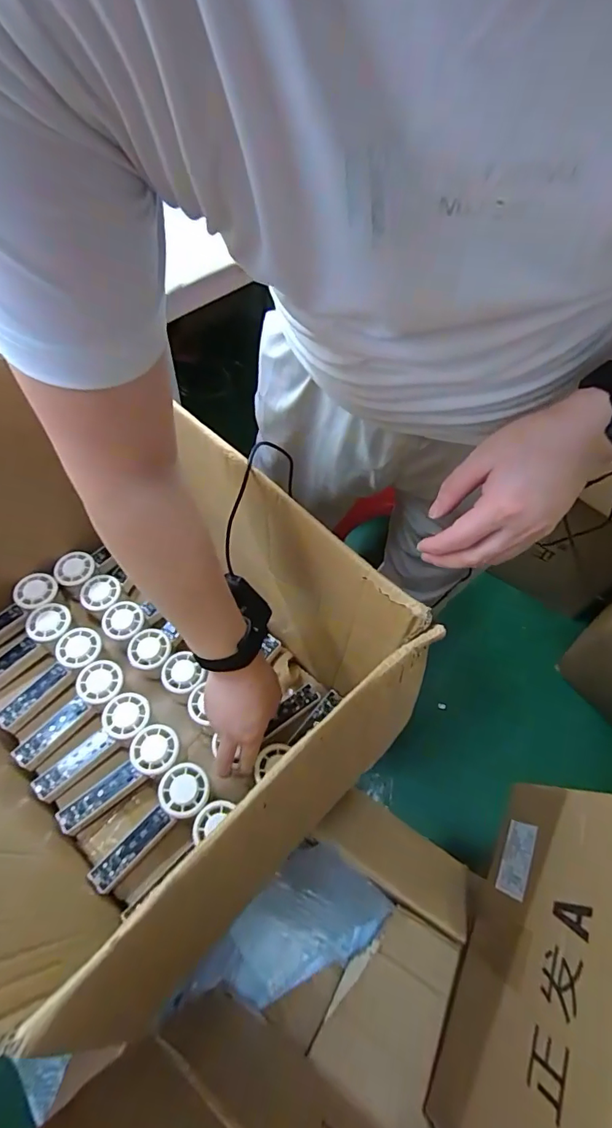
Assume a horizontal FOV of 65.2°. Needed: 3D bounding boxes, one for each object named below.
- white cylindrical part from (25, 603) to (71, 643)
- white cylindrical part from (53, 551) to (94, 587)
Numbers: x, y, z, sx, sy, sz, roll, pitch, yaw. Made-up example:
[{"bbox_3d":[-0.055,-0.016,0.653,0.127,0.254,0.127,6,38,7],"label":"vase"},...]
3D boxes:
[{"bbox_3d":[-0.355,0.079,0.660,0.055,0.011,0.054,1,58,-2],"label":"white cylindrical part"},{"bbox_3d":[-0.351,0.006,0.724,0.056,0.016,0.049,-23,62,-16],"label":"white cylindrical part"}]

